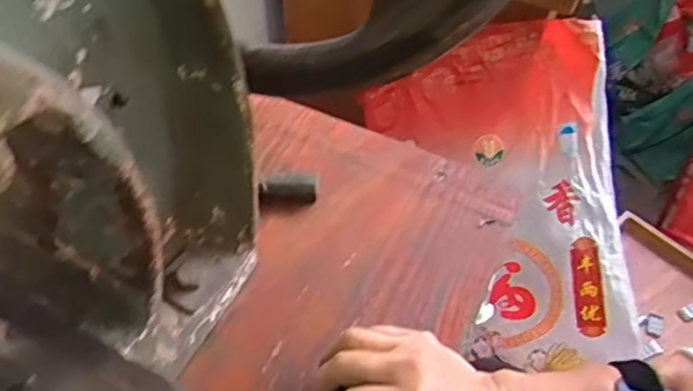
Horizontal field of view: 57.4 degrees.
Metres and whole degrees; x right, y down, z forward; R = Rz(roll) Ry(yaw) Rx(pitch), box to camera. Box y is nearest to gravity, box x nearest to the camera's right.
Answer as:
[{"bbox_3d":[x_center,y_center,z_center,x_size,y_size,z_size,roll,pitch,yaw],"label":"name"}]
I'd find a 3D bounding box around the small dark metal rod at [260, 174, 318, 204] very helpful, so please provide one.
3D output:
[{"bbox_3d":[-0.046,-0.005,0.511,0.044,0.016,0.025,5,48,3],"label":"small dark metal rod"}]

